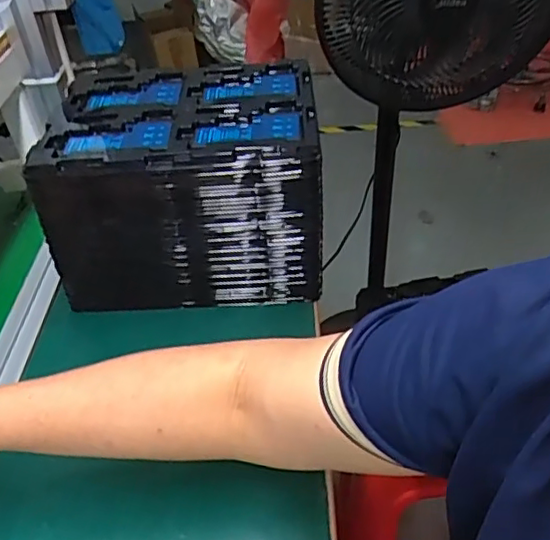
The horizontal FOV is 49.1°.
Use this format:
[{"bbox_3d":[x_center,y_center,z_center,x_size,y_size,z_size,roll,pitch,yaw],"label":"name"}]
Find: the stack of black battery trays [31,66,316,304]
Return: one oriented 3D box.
[{"bbox_3d":[-0.093,-0.091,0.675,0.273,0.187,0.197,-3,39,1],"label":"stack of black battery trays"}]

